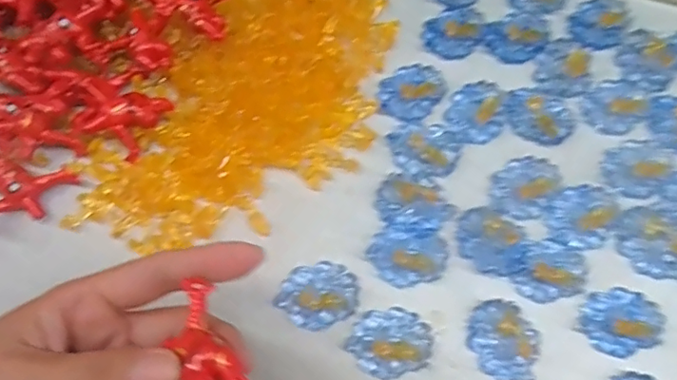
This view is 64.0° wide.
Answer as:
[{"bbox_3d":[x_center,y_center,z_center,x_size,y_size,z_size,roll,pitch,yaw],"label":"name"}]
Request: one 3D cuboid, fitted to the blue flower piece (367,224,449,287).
[{"bbox_3d":[0.033,0.032,0.260,0.036,0.011,0.026,12,73,2],"label":"blue flower piece"}]

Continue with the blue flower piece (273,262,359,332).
[{"bbox_3d":[-0.010,0.050,0.255,0.038,0.010,0.030,-12,74,-5],"label":"blue flower piece"}]

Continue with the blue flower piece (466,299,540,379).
[{"bbox_3d":[0.077,0.070,0.251,0.030,0.009,0.038,-25,75,-8],"label":"blue flower piece"}]

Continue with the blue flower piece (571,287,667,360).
[{"bbox_3d":[0.133,0.063,0.256,0.037,0.007,0.029,-16,74,-6],"label":"blue flower piece"}]

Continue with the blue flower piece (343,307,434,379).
[{"bbox_3d":[0.023,0.071,0.251,0.038,0.006,0.030,-7,74,-3],"label":"blue flower piece"}]

